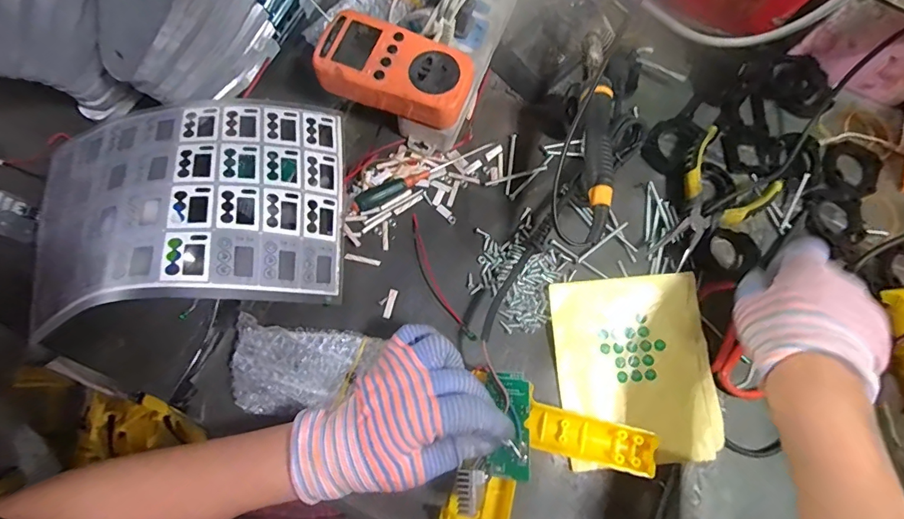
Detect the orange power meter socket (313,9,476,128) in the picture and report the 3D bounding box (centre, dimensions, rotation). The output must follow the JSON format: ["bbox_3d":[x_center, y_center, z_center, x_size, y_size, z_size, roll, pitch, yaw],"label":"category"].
[{"bbox_3d":[-0.048,-0.162,0.377,0.130,0.030,0.065,20,75,1],"label":"orange power meter socket"}]

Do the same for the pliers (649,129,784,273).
[{"bbox_3d":[0.233,-0.052,0.410,0.135,0.027,0.086,-43,82,-13],"label":"pliers"}]

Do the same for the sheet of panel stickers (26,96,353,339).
[{"bbox_3d":[-0.215,-0.046,0.354,0.247,0.074,0.181,-8,77,-6],"label":"sheet of panel stickers"}]

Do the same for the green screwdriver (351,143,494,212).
[{"bbox_3d":[-0.027,-0.081,0.407,0.142,0.011,0.015,-27,79,-10],"label":"green screwdriver"}]

